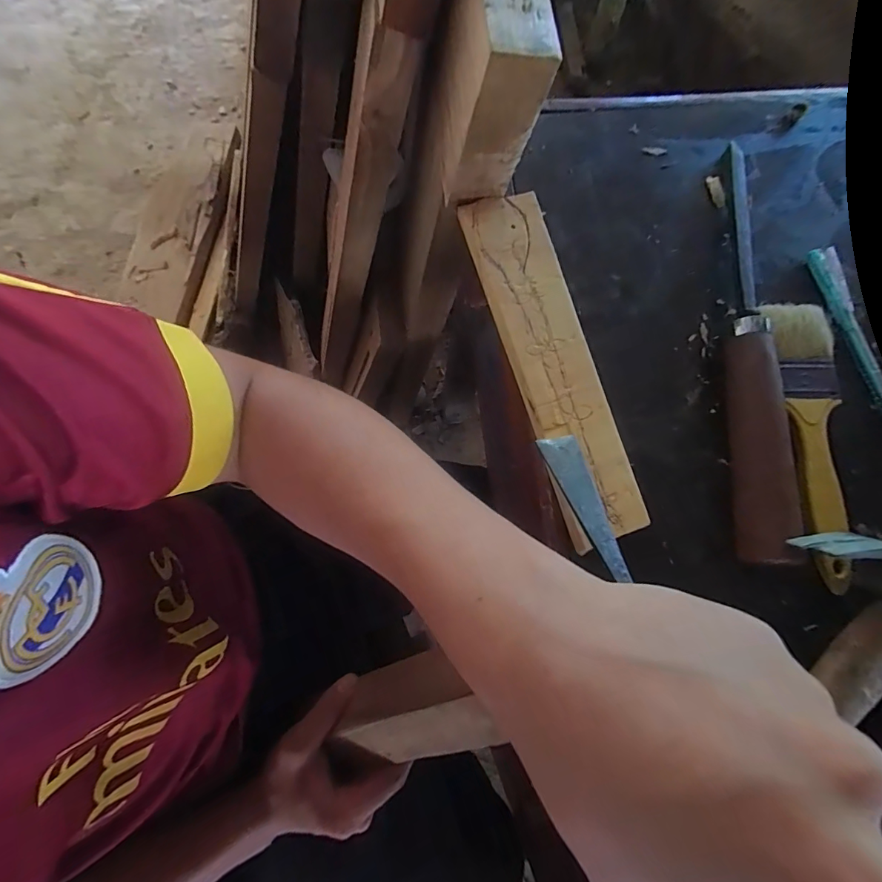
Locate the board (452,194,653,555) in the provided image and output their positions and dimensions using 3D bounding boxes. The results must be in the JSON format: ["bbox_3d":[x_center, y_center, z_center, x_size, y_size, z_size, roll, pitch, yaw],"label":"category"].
[{"bbox_3d":[0.067,-0.052,0.283,0.050,0.020,0.228,-15,77,-5],"label":"board"}]

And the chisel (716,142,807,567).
[{"bbox_3d":[0.191,-0.071,0.281,0.028,0.034,0.286,6,76,0],"label":"chisel"}]

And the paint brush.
[{"bbox_3d":[0.228,-0.005,0.267,0.053,0.014,0.174,-2,77,-2],"label":"paint brush"}]

